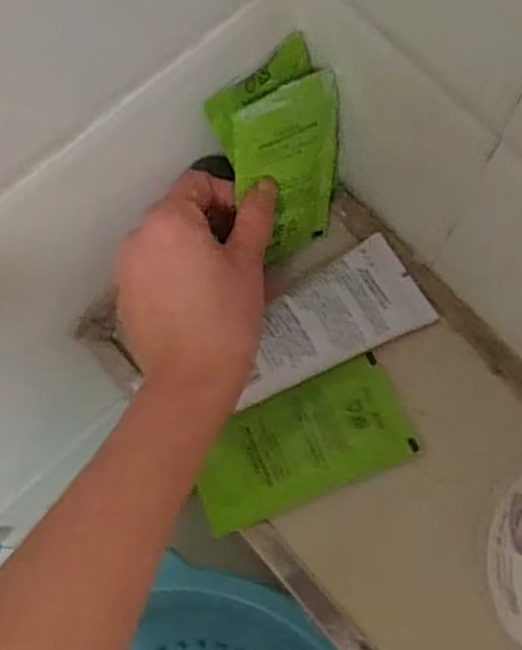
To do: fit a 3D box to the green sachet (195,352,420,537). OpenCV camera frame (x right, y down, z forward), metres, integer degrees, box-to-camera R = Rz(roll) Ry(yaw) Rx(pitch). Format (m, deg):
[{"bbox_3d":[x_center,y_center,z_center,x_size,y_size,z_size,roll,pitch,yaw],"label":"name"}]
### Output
[{"bbox_3d":[0.021,0.064,0.407,0.117,0.005,0.058,-23,73,-7],"label":"green sachet"}]

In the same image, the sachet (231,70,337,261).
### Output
[{"bbox_3d":[0.014,-0.077,0.393,0.064,0.102,0.008,-27,54,-25],"label":"sachet"}]

